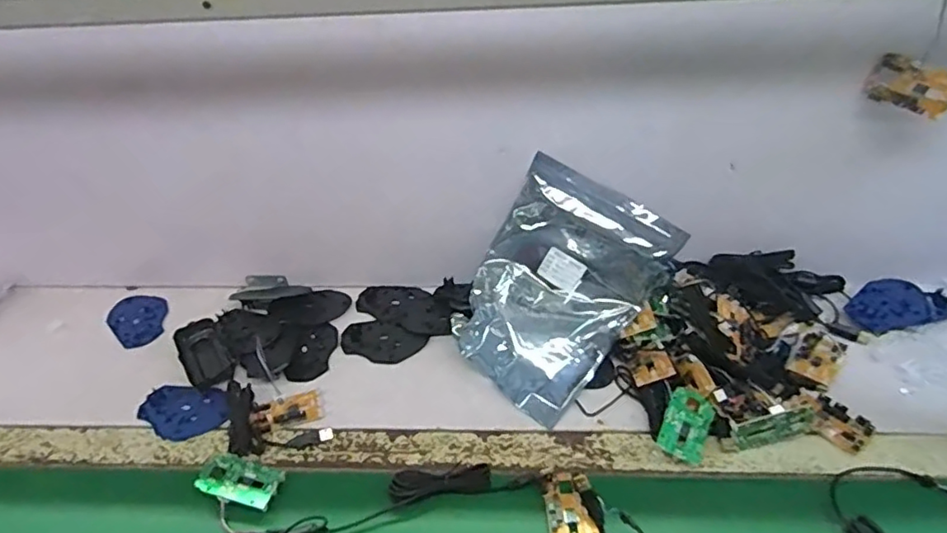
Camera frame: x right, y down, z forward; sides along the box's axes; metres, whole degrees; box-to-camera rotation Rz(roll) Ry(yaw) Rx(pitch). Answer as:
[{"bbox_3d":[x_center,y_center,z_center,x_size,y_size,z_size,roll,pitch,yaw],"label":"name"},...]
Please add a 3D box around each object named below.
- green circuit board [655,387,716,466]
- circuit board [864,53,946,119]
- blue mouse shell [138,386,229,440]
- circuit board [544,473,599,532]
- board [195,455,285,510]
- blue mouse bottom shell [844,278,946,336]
[{"bbox_3d":[0.218,0.162,0.603,0.045,0.012,0.075,27,54,10],"label":"green circuit board"},{"bbox_3d":[0.441,-0.180,0.593,0.078,0.045,0.020,28,43,21],"label":"circuit board"},{"bbox_3d":[-0.335,0.169,0.682,0.104,0.008,0.065,7,41,9],"label":"blue mouse shell"},{"bbox_3d":[0.088,0.227,0.552,0.043,0.009,0.079,-4,41,-5],"label":"circuit board"},{"bbox_3d":[-0.232,0.213,0.586,0.076,0.016,0.045,10,41,12],"label":"board"},{"bbox_3d":[0.533,0.043,0.737,0.139,0.021,0.071,-9,41,-10],"label":"blue mouse bottom shell"}]

